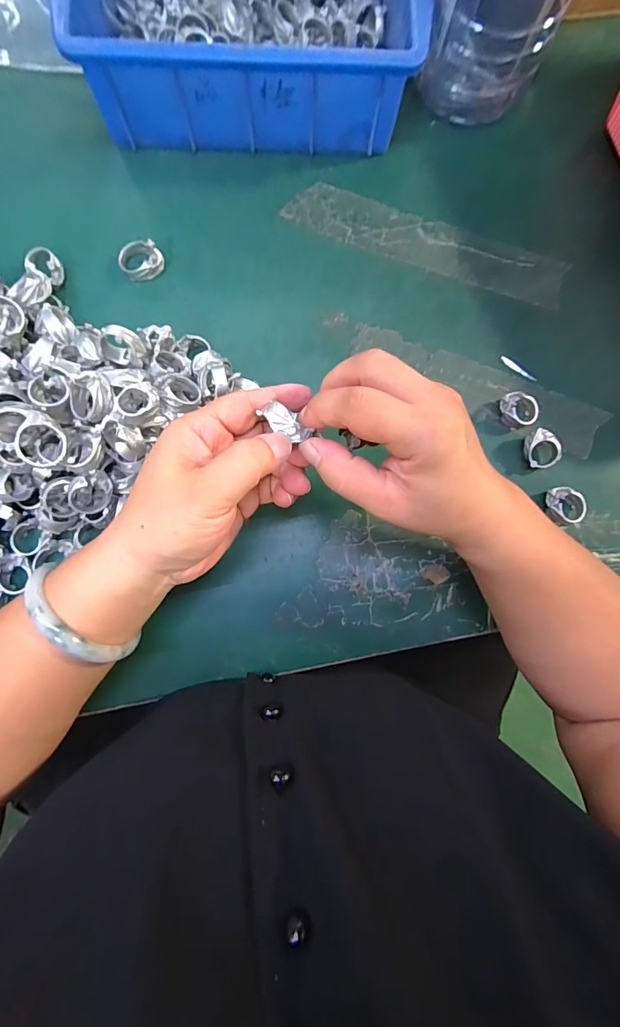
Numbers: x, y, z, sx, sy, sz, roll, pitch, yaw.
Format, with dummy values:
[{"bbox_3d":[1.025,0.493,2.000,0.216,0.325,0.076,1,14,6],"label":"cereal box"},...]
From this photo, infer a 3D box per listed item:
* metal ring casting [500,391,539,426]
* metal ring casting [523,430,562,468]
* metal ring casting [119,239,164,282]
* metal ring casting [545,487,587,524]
[{"bbox_3d":[0.157,-0.078,0.312,0.021,0.015,0.028,-29,86,-6],"label":"metal ring casting"},{"bbox_3d":[0.171,-0.048,0.307,0.021,0.018,0.027,-11,85,-5],"label":"metal ring casting"},{"bbox_3d":[-0.128,-0.192,0.311,0.028,0.021,0.027,0,84,-3],"label":"metal ring casting"},{"bbox_3d":[0.189,-0.006,0.305,0.026,0.013,0.025,-1,84,-4],"label":"metal ring casting"}]

